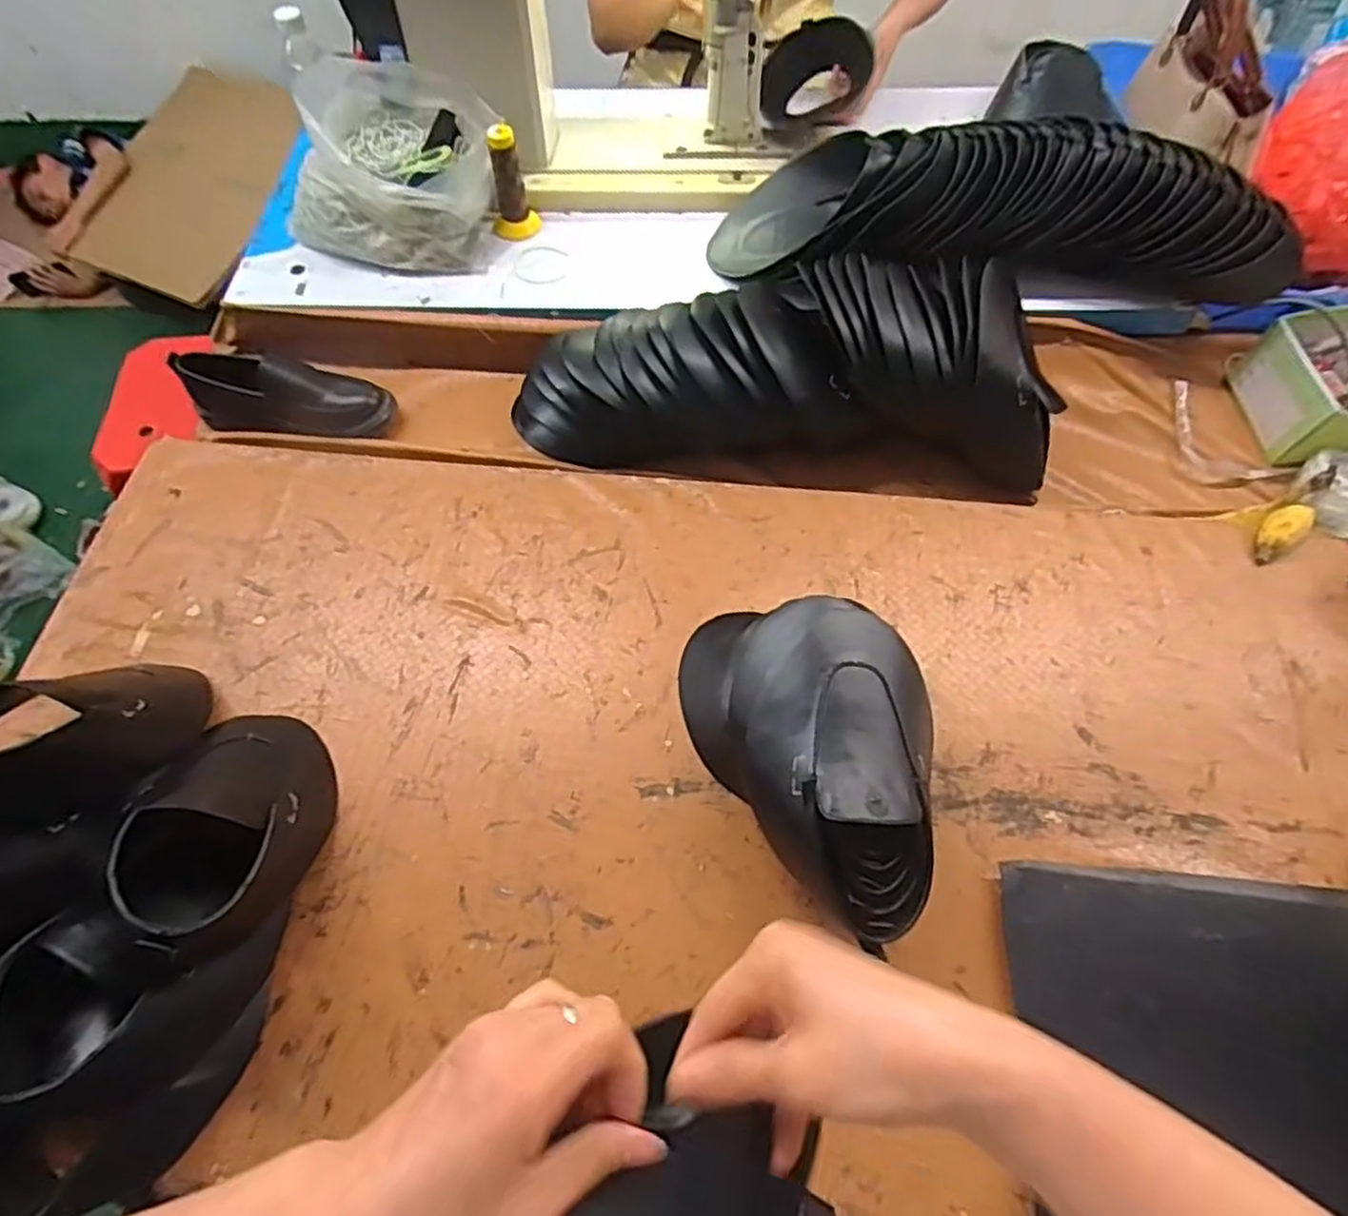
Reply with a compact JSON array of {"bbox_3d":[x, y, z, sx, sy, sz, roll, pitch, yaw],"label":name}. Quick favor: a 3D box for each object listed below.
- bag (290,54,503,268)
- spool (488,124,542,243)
[{"bbox_3d":[-0.354,-0.549,0.929,0.256,0.155,0.197,5,61,3],"label":"bag"},{"bbox_3d":[-0.206,-0.523,0.921,0.055,0.119,0.052,0,61,0],"label":"spool"}]

